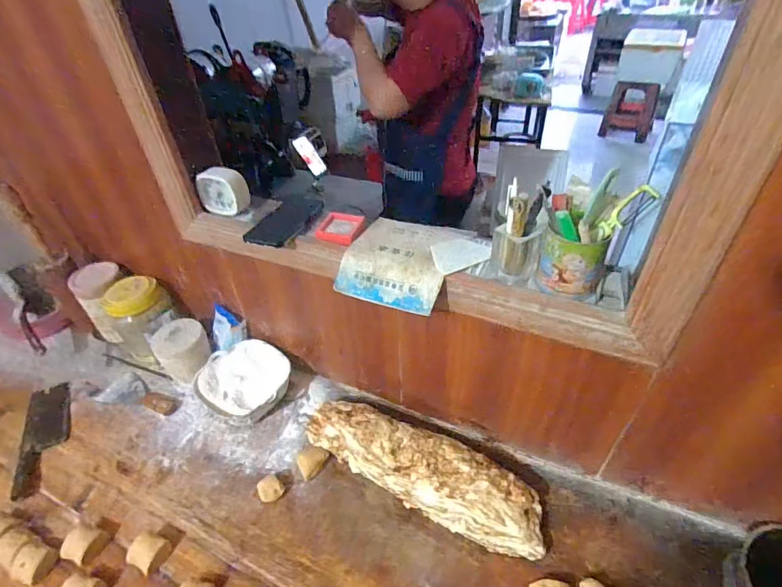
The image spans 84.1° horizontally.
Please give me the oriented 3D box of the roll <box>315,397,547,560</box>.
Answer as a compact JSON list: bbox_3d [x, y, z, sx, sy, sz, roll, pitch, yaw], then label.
[{"bbox_3d":[0.057,0.323,0.825,0.478,0.089,0.125,19,45,25],"label":"roll"}]

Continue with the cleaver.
[{"bbox_3d":[-0.755,0.309,0.948,0.096,0.019,0.266,-19,48,-15],"label":"cleaver"}]

